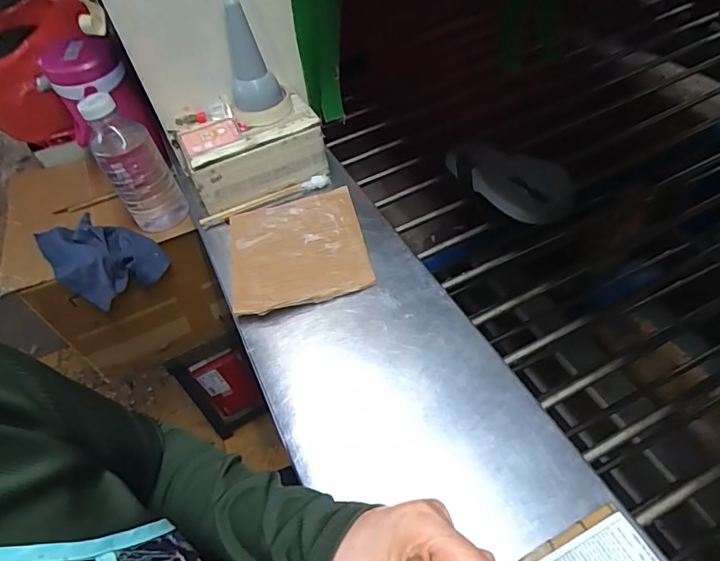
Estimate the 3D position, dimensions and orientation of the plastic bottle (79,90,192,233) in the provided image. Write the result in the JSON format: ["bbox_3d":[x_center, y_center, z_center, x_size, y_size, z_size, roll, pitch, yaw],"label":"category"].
[{"bbox_3d":[-0.347,-0.169,0.764,0.092,0.233,0.072,-28,50,-14],"label":"plastic bottle"}]

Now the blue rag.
[{"bbox_3d":[-0.440,-0.042,0.812,0.218,0.073,0.136,29,59,30],"label":"blue rag"}]

